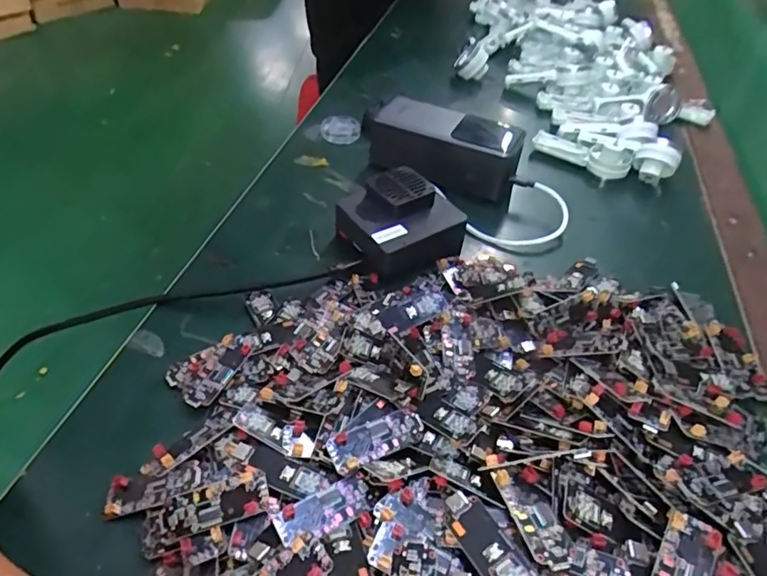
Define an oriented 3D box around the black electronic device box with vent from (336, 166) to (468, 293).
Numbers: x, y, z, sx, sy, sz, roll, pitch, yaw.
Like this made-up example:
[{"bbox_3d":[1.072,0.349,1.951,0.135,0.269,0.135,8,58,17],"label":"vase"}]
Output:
[{"bbox_3d":[0.013,-0.048,0.393,0.080,0.048,0.080,-18,50,-23],"label":"black electronic device box with vent"}]

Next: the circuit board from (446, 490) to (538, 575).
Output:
[{"bbox_3d":[0.044,0.108,0.221,0.018,0.005,0.050,-28,42,-14],"label":"circuit board"}]

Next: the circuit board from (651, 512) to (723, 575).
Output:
[{"bbox_3d":[0.121,0.114,0.214,0.019,0.006,0.049,30,49,22],"label":"circuit board"}]

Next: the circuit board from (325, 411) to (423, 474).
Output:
[{"bbox_3d":[-0.004,0.077,0.269,0.049,0.005,0.018,-19,50,-24],"label":"circuit board"}]

